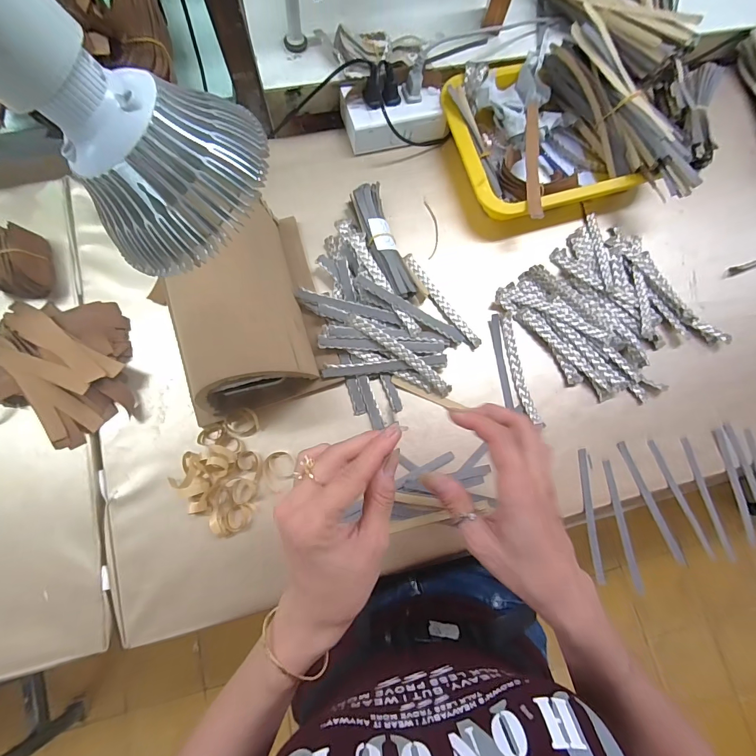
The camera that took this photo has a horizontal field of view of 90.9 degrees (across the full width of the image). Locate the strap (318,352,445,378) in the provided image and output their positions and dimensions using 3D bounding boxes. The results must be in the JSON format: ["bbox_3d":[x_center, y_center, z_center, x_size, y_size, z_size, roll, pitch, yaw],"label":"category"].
[{"bbox_3d":[0.008,-0.013,0.407,0.136,0.010,0.014,-5,79,-4],"label":"strap"}]

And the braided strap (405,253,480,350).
[{"bbox_3d":[0.072,-0.090,0.438,0.019,0.012,0.138,-35,81,-11],"label":"braided strap"}]

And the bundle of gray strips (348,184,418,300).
[{"bbox_3d":[0.007,-0.156,0.434,0.040,0.036,0.142,-20,81,-6],"label":"bundle of gray strips"}]

